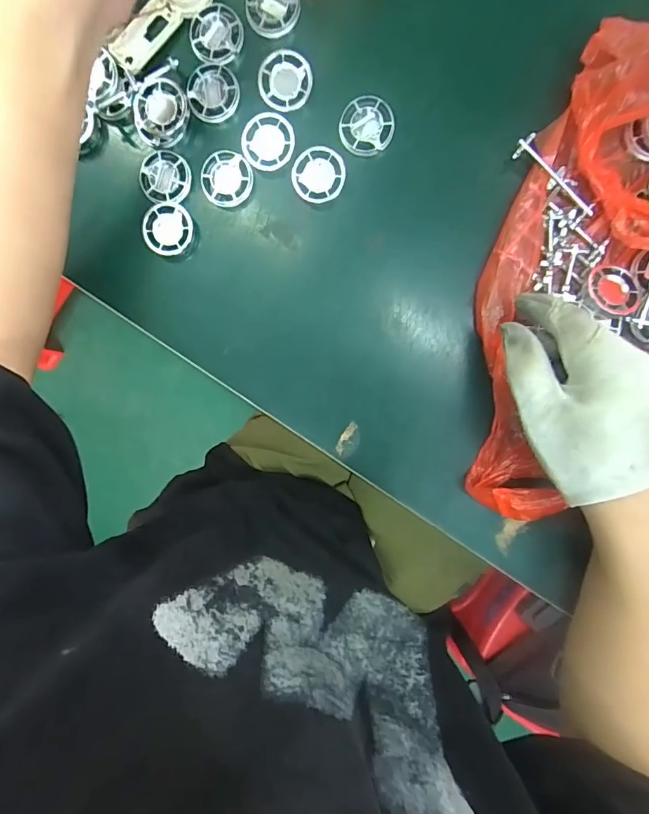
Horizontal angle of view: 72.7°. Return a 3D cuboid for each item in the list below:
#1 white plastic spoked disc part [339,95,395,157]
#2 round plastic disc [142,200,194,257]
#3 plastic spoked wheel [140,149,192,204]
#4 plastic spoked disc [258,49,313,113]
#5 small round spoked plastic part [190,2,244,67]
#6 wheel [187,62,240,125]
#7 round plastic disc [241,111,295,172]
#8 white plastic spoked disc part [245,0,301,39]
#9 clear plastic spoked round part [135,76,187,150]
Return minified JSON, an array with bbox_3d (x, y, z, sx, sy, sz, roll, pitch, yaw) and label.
[{"bbox_3d":[0.031,-0.205,0.322,0.039,0.007,0.038,0,95,4],"label":"white plastic spoked disc part"},{"bbox_3d":[-0.121,-0.139,0.343,0.037,0.008,0.039,0,95,4],"label":"round plastic disc"},{"bbox_3d":[-0.122,-0.176,0.338,0.038,0.005,0.038,0,96,3],"label":"plastic spoked wheel"},{"bbox_3d":[-0.028,-0.235,0.317,0.037,0.004,0.038,0,95,4],"label":"plastic spoked disc"},{"bbox_3d":[-0.080,-0.273,0.324,0.039,0.006,0.038,0,95,4],"label":"small round spoked plastic part"},{"bbox_3d":[-0.083,-0.234,0.326,0.038,0.004,0.038,0,95,4],"label":"wheel"},{"bbox_3d":[-0.042,-0.197,0.326,0.039,0.005,0.036,0,95,4],"label":"round plastic disc"},{"bbox_3d":[-0.038,-0.288,0.318,0.036,0.009,0.037,0,95,4],"label":"white plastic spoked disc part"},{"bbox_3d":[-0.122,-0.219,0.328,0.036,0.011,0.042,42,97,0],"label":"clear plastic spoked round part"}]

